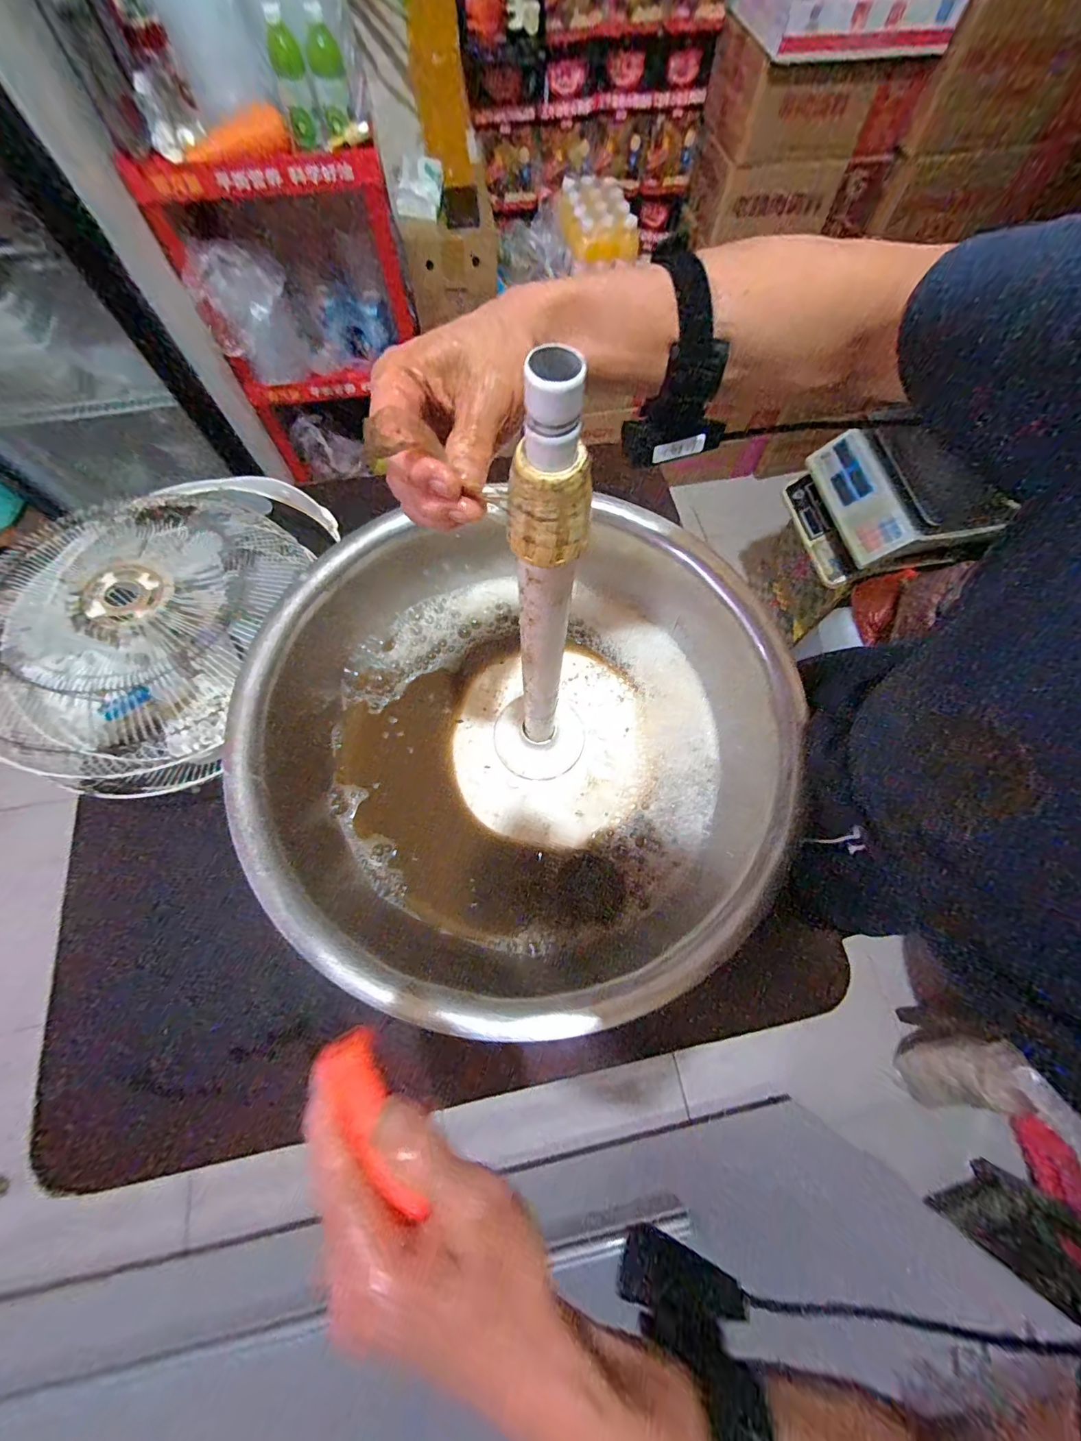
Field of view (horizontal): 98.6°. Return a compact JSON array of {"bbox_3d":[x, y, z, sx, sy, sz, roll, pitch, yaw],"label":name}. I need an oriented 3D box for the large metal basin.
[{"bbox_3d":[-0.014,0.030,0.579,0.585,0.160,0.583,0,69,-1],"label":"large metal basin"}]

